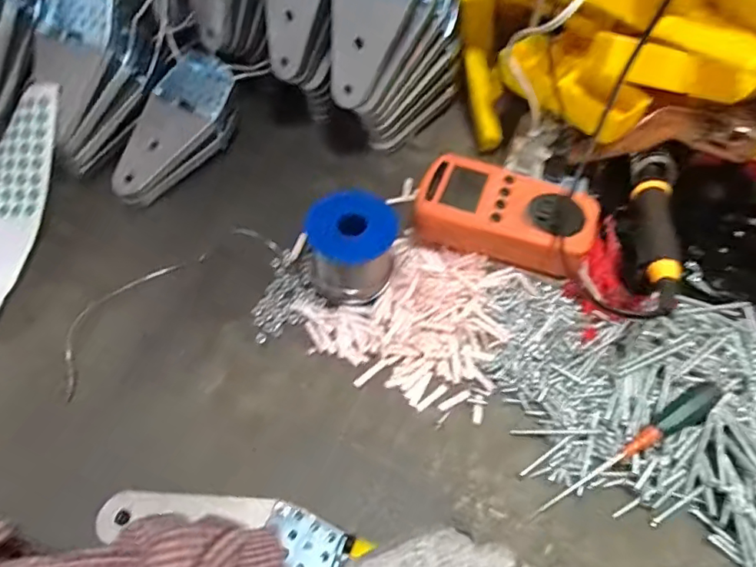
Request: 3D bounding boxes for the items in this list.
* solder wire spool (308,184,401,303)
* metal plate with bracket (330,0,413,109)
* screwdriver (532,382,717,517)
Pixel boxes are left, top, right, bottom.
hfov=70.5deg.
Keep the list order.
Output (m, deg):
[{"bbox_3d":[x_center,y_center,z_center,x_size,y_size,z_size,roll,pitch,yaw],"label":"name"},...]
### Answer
[{"bbox_3d":[-0.018,-0.029,0.403,0.062,0.058,0.062,1,56,-2],"label":"solder wire spool"},{"bbox_3d":[-0.008,-0.207,0.417,0.065,0.133,0.007,22,31,10],"label":"metal plate with bracket"},{"bbox_3d":[0.158,0.107,0.341,0.138,0.014,0.016,-35,63,-1],"label":"screwdriver"}]

